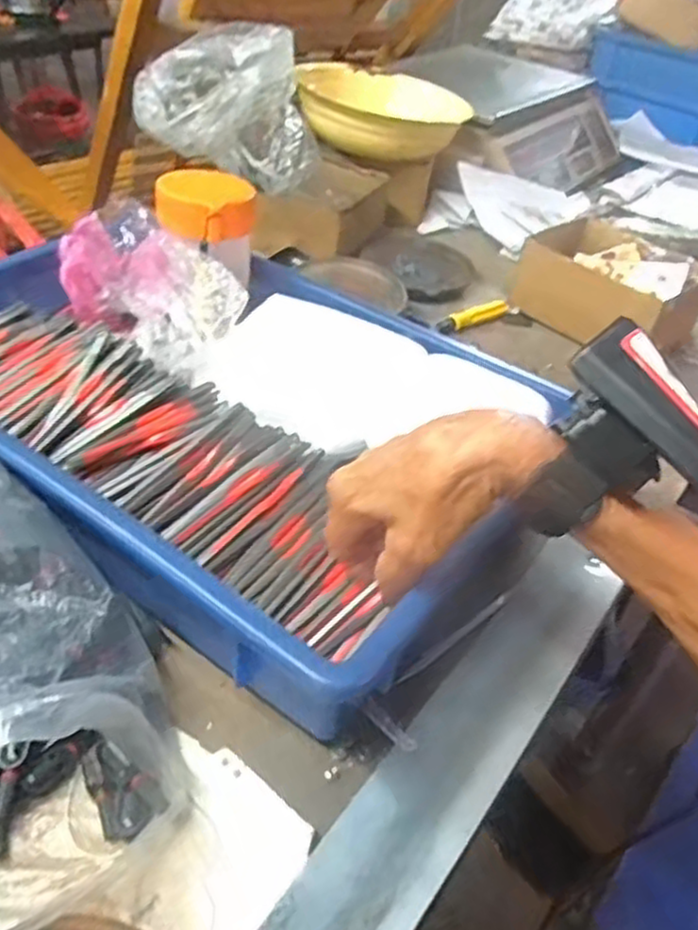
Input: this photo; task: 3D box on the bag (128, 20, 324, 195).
[{"bbox_3d":[-0.117,-0.343,0.696,0.169,0.101,0.138,-6,43,-15],"label":"bag"}]

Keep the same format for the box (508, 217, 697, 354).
[{"bbox_3d":[0.242,-0.168,0.687,0.154,0.066,0.118,33,47,26],"label":"box"}]

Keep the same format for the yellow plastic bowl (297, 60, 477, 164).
[{"bbox_3d":[0.038,-0.391,0.819,0.189,0.071,0.147,2,41,-6],"label":"yellow plastic bowl"}]

